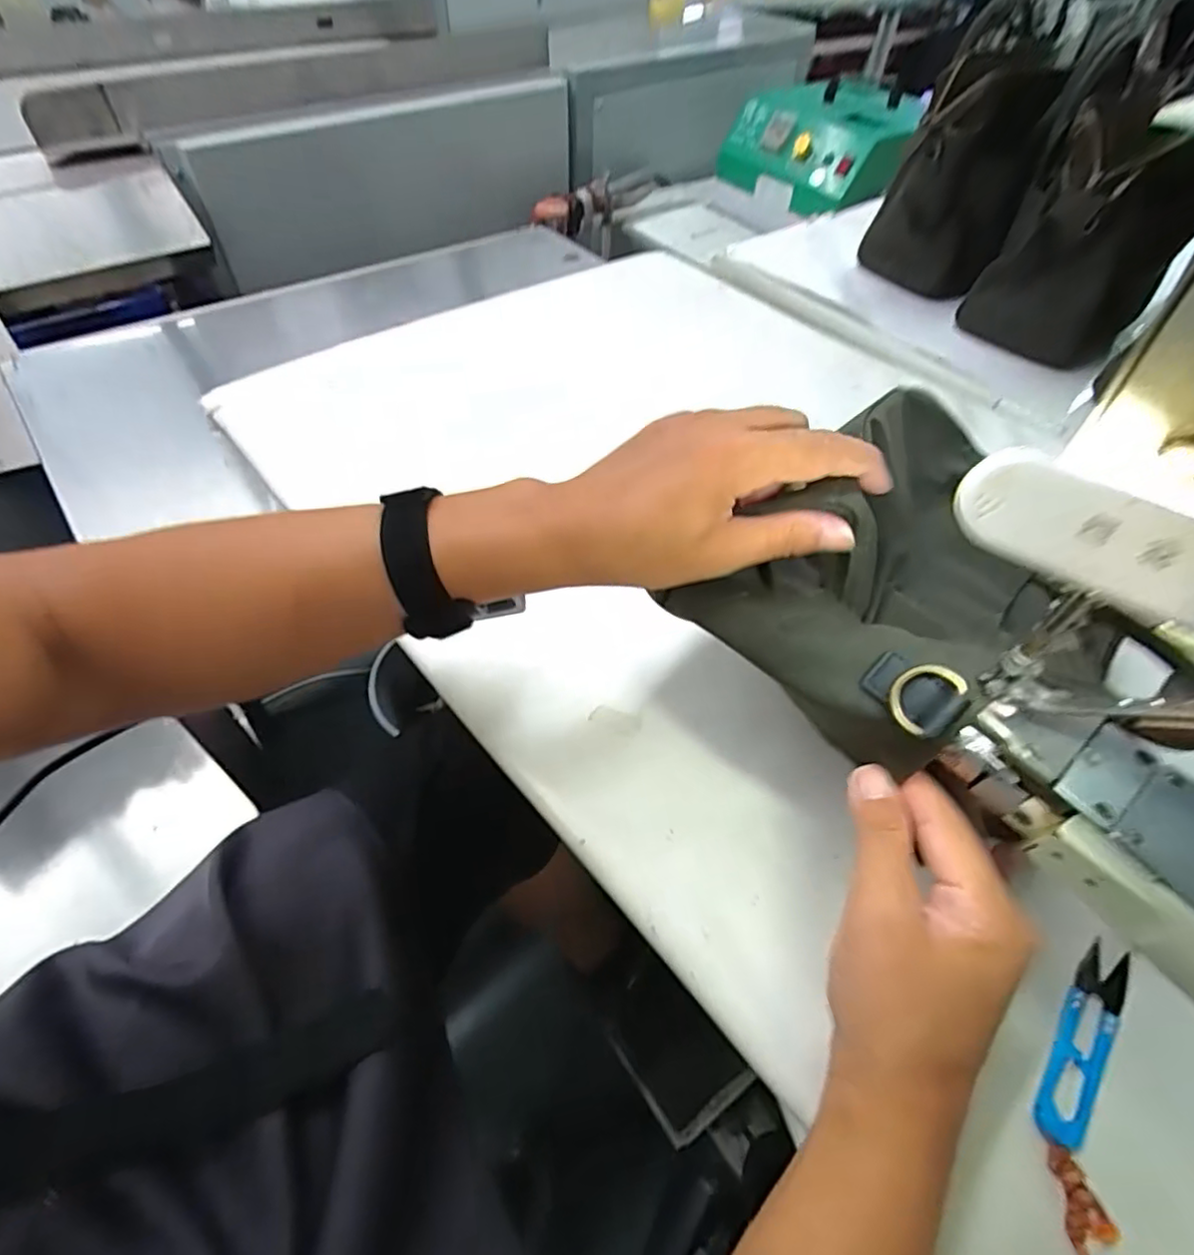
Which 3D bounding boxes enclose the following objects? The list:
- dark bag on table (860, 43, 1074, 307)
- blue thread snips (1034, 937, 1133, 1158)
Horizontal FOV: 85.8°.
[{"bbox_3d":[0.398,-0.497,0.722,0.136,0.214,0.067,18,53,13],"label":"dark bag on table"},{"bbox_3d":[0.228,0.192,0.301,0.021,0.007,0.099,37,59,25],"label":"blue thread snips"}]

